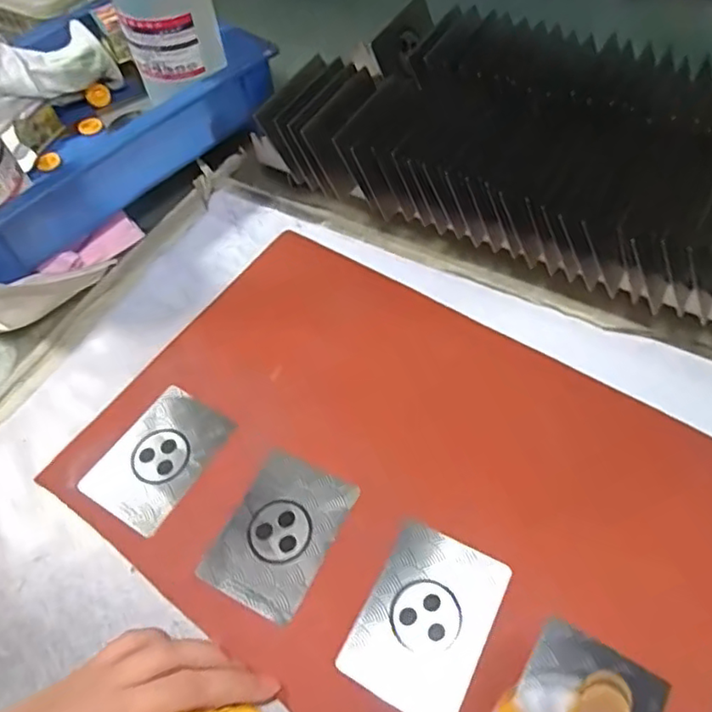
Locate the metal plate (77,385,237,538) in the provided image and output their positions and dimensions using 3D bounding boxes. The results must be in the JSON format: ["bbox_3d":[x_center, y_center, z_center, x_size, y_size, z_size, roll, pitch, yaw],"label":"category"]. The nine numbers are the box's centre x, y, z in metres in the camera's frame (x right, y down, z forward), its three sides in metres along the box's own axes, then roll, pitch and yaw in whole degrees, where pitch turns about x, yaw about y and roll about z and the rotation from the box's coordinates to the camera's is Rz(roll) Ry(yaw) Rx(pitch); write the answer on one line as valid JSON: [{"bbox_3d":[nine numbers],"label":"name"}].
[{"bbox_3d":[-0.126,0.065,0.393,0.062,0.004,0.087,29,65,19],"label":"metal plate"}]

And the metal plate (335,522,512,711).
[{"bbox_3d":[0.038,0.140,0.327,0.063,0.004,0.088,22,63,21],"label":"metal plate"}]

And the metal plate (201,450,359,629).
[{"bbox_3d":[-0.044,0.103,0.360,0.061,0.005,0.087,23,62,18],"label":"metal plate"}]

